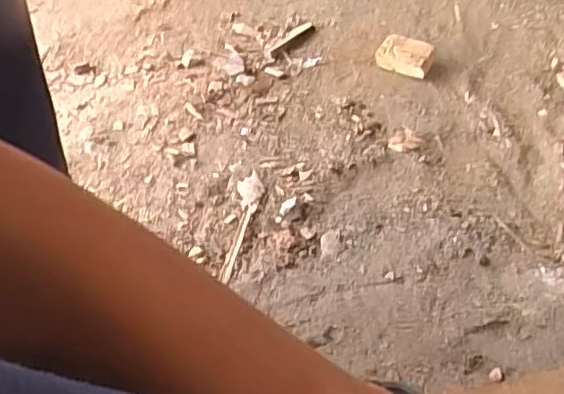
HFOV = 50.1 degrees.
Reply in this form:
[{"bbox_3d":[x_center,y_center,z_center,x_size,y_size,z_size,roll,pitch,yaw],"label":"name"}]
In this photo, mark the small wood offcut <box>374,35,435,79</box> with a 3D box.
[{"bbox_3d":[0.161,-0.185,0.792,0.070,0.025,0.047,23,57,19],"label":"small wood offcut"}]

